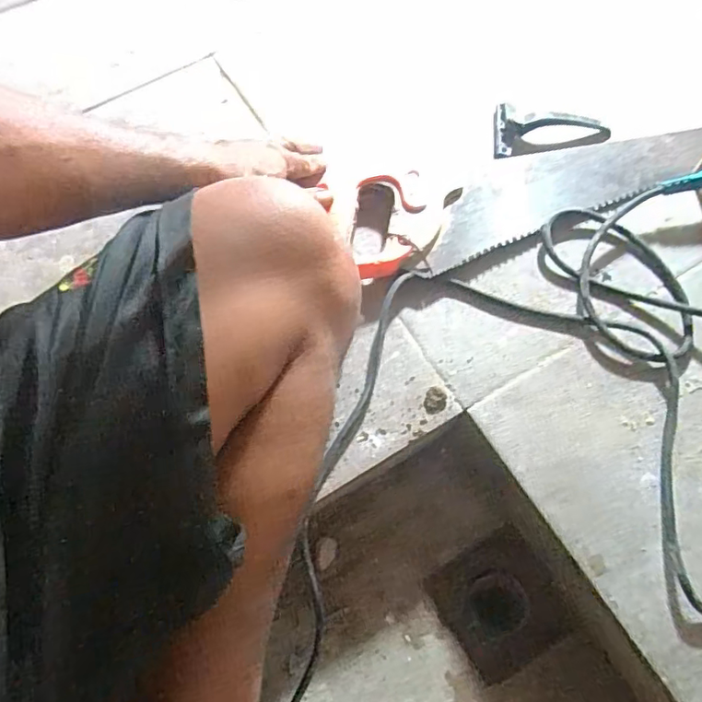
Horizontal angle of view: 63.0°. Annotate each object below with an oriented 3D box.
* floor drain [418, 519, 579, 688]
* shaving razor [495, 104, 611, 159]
[{"bbox_3d":[0.139,0.235,0.533,0.104,0.020,0.105,-29,70,-10],"label":"floor drain"},{"bbox_3d":[0.211,-0.230,0.593,0.121,0.018,0.064,4,68,3],"label":"shaving razor"}]

